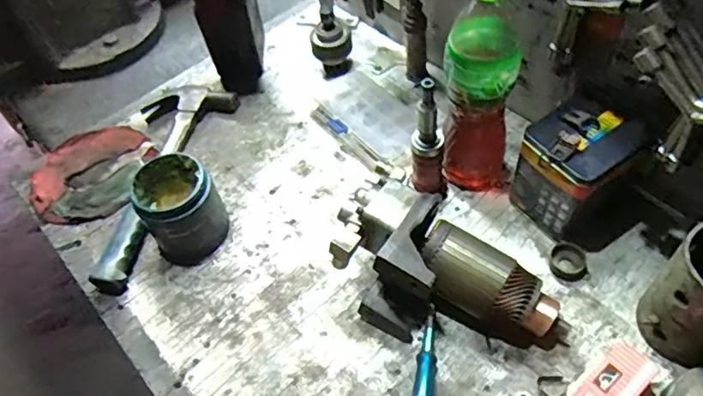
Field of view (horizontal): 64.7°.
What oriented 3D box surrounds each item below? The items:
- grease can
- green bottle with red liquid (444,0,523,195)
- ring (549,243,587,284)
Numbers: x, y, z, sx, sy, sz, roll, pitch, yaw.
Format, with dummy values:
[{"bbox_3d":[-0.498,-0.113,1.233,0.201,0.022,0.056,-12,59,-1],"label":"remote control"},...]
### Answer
[{"bbox_3d":[-0.203,0.014,0.671,0.088,0.100,0.090,-2,53,3],"label":"grease can"},{"bbox_3d":[0.147,-0.122,0.628,0.084,0.267,0.081,4,54,7],"label":"green bottle with red liquid"},{"bbox_3d":[0.248,0.073,0.632,0.041,0.017,0.039,-2,53,3],"label":"ring"}]

